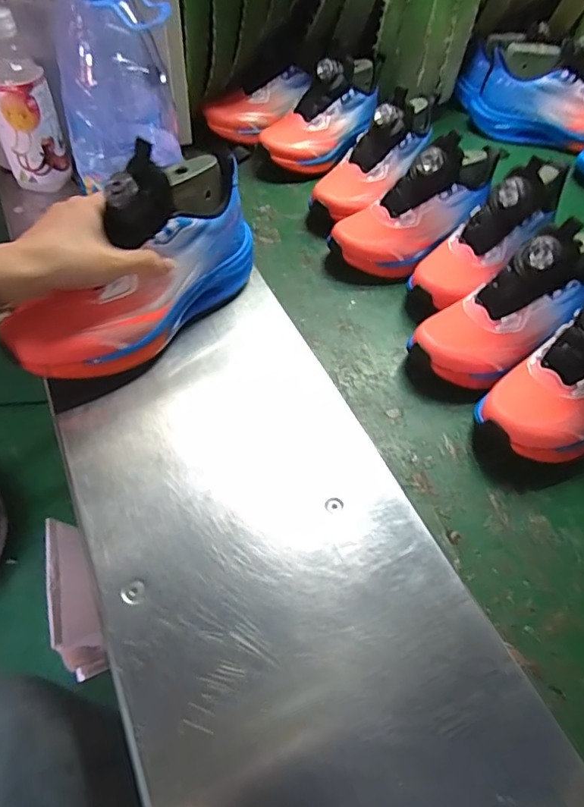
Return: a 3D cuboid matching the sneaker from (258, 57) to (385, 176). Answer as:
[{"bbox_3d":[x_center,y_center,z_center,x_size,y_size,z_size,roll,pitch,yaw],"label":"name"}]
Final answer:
[{"bbox_3d":[0.053,-0.425,0.746,0.093,0.109,0.202,35,57,21],"label":"sneaker"}]

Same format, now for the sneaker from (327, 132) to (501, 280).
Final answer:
[{"bbox_3d":[0.156,-0.240,0.608,0.233,0.088,0.088,-35,59,3],"label":"sneaker"}]

